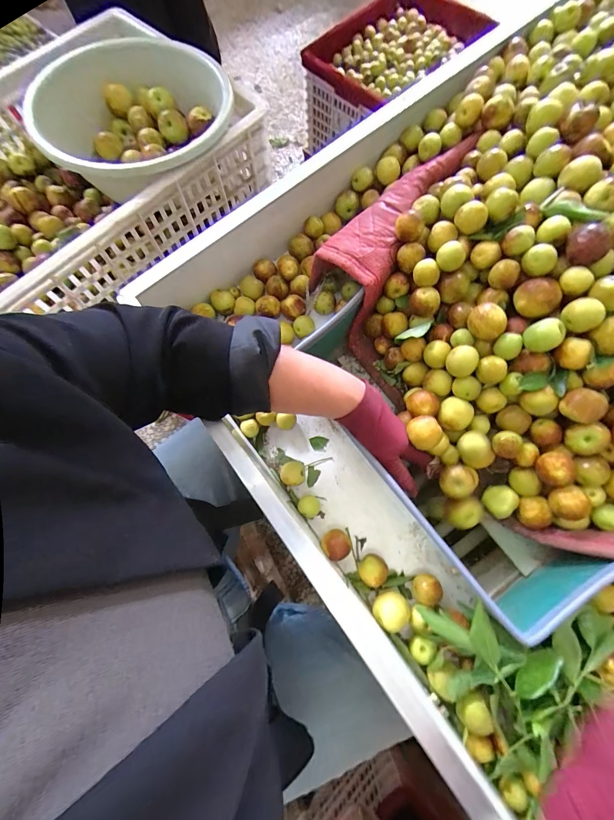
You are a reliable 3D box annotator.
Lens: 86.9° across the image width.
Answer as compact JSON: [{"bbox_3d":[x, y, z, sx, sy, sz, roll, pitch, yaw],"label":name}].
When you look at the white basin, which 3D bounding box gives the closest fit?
[{"bbox_3d":[-0.252,-0.437,0.494,0.305,0.113,0.272,-27,74,-8],"label":"white basin"}]

